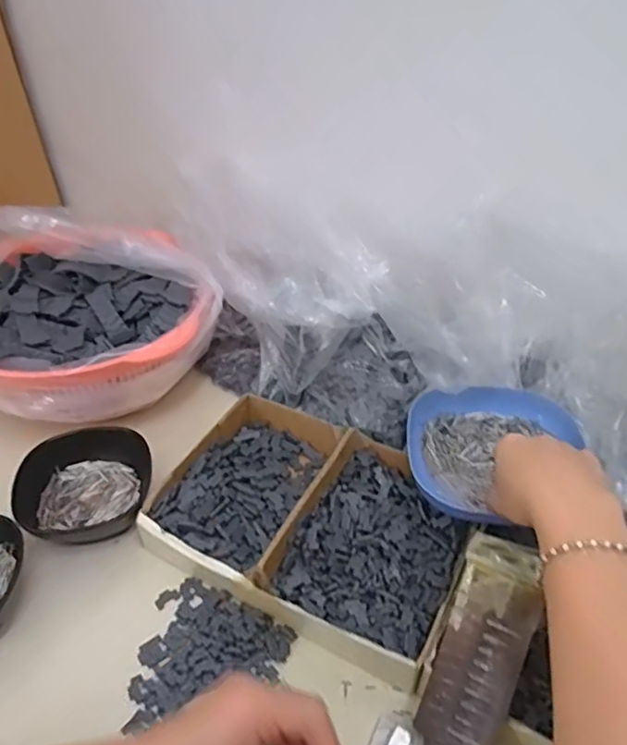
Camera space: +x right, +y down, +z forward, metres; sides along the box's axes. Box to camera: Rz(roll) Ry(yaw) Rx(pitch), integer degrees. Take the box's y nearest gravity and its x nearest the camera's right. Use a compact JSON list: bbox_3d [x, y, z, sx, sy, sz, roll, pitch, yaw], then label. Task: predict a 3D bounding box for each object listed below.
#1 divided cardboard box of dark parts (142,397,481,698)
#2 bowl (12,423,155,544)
[{"bbox_3d":[0.001,0.116,0.484,0.241,0.058,0.180,21,44,22],"label":"divided cardboard box of dark parts"},{"bbox_3d":[-0.196,0.098,0.507,0.105,0.042,0.101,0,40,0],"label":"bowl"}]

